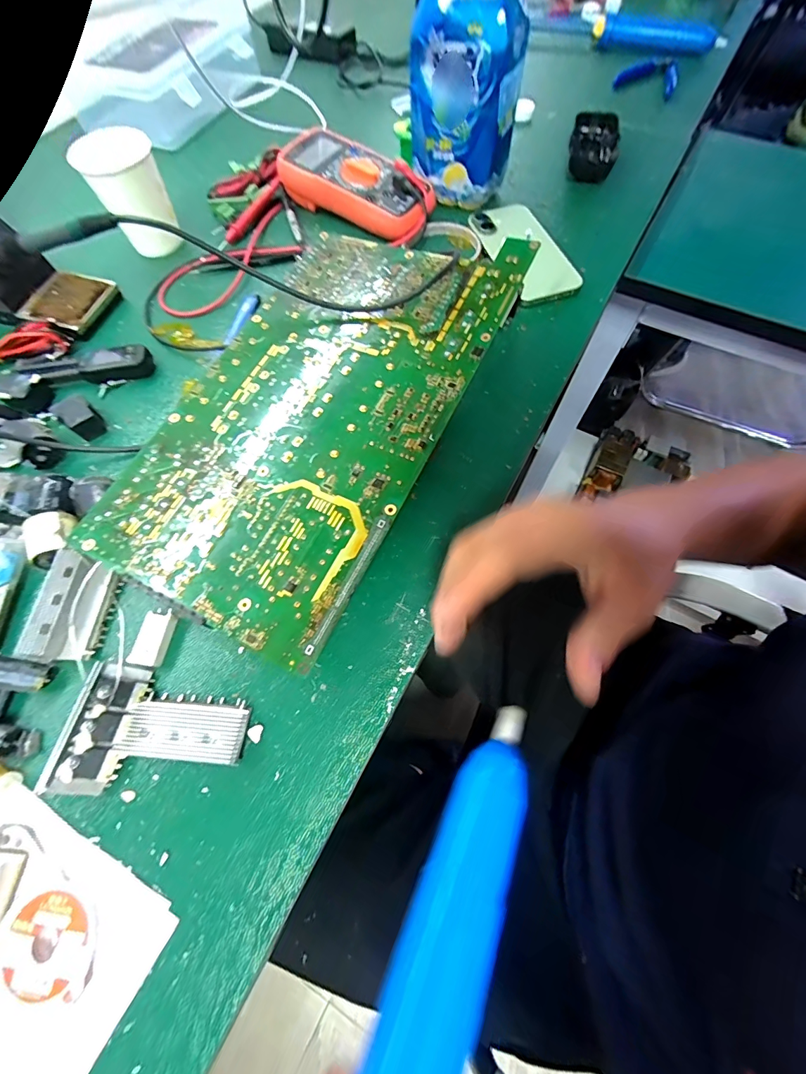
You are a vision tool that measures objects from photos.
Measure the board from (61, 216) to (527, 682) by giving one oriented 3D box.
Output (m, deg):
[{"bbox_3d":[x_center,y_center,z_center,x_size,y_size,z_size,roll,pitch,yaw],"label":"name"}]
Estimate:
[{"bbox_3d":[-0.063,-0.101,0.312,0.196,0.063,0.349,25,68,10],"label":"board"}]

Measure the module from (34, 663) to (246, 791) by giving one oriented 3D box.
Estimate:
[{"bbox_3d":[-0.146,0.119,0.240,0.100,0.019,0.067,9,66,5],"label":"module"}]

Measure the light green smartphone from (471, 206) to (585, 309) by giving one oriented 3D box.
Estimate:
[{"bbox_3d":[0.125,-0.292,0.418,0.068,0.012,0.141,-18,67,-7],"label":"light green smartphone"}]

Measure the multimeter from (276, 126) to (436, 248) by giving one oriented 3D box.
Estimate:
[{"bbox_3d":[-0.045,-0.387,0.448,0.183,0.041,0.082,33,71,15],"label":"multimeter"}]

